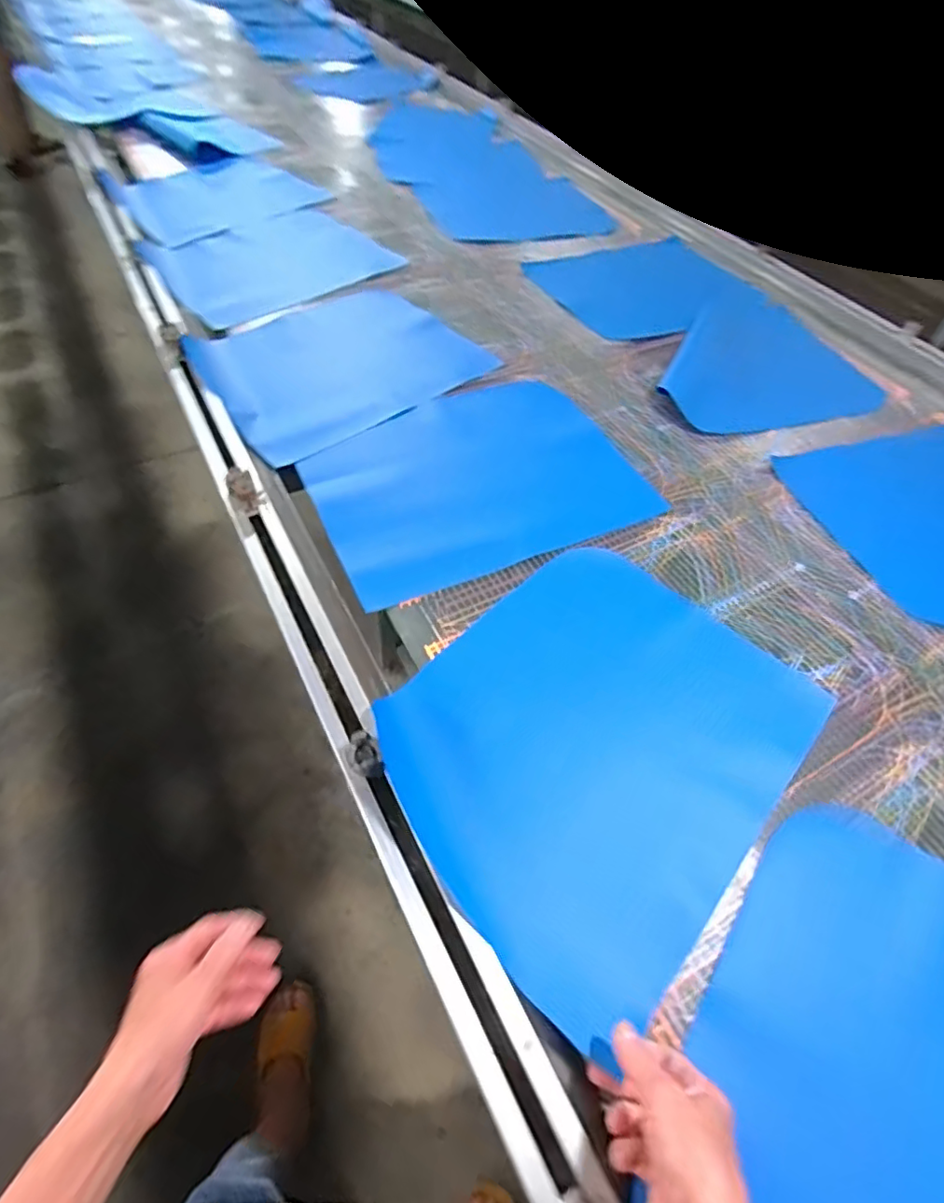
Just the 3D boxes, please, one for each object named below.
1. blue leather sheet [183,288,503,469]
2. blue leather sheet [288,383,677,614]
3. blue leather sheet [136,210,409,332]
[{"bbox_3d":[-0.217,-0.407,0.946,0.439,0.032,0.313,-35,65,-26],"label":"blue leather sheet"},{"bbox_3d":[0.003,-0.178,0.847,0.456,0.031,0.346,-20,60,-19],"label":"blue leather sheet"},{"bbox_3d":[-0.397,-0.676,1.148,0.431,0.054,0.326,-35,65,-26],"label":"blue leather sheet"}]

